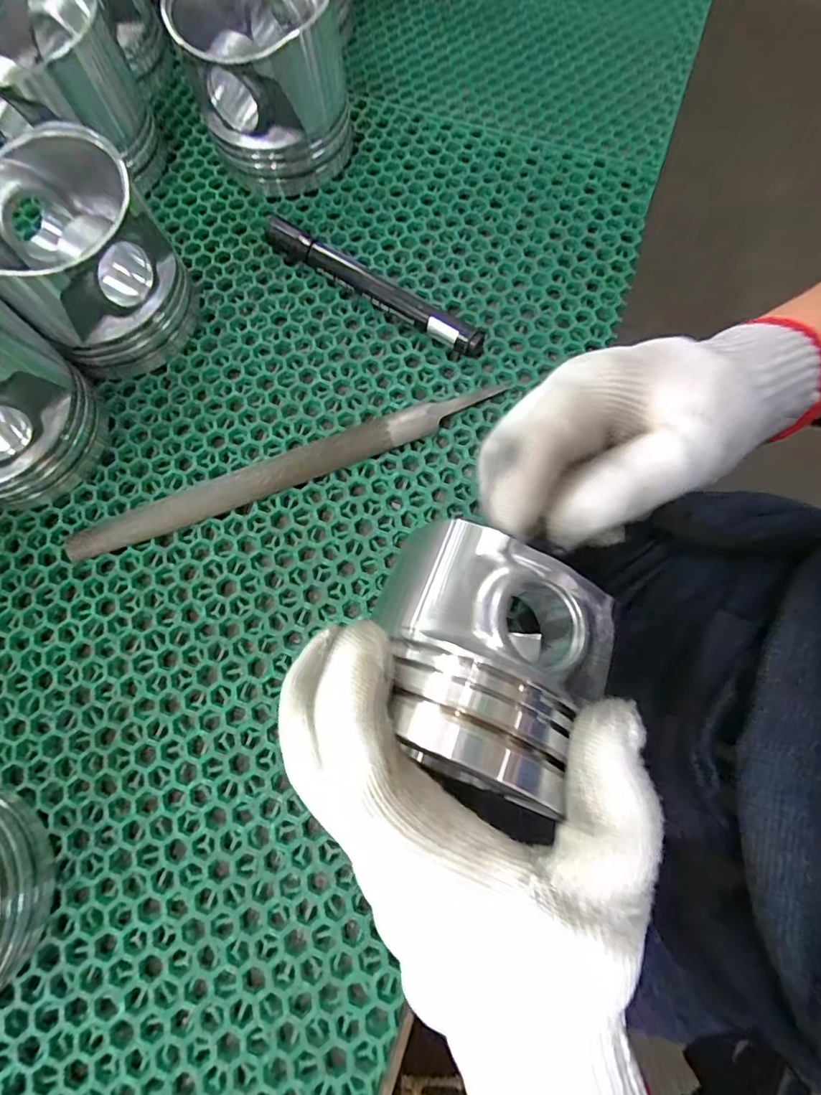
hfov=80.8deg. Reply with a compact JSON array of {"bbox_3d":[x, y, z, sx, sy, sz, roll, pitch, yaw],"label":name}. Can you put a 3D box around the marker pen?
[{"bbox_3d":[-0.022,-0.148,0.277,0.143,0.016,0.014,34,78,9],"label":"marker pen"}]

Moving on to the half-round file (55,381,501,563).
[{"bbox_3d":[-0.062,-0.041,0.254,0.231,0.008,0.017,-22,76,-5],"label":"half-round file"}]

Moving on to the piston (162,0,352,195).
[{"bbox_3d":[-0.081,-0.272,0.282,0.082,0.074,0.082,-1,75,0],"label":"piston"}]

